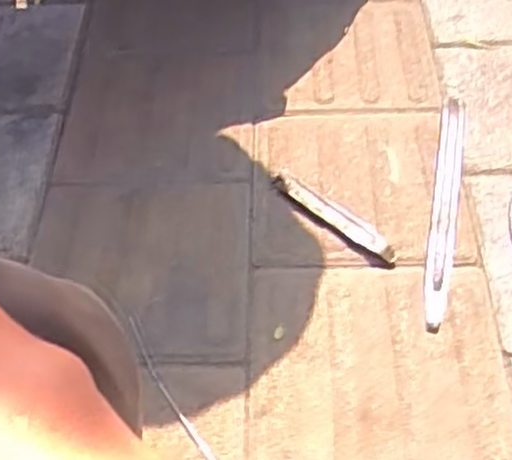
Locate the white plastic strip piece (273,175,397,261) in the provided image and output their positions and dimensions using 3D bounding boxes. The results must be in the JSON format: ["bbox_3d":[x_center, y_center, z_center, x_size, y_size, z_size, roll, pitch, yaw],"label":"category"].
[{"bbox_3d":[0.090,-0.019,0.842,0.169,0.014,0.027,33,58,25],"label":"white plastic strip piece"}]

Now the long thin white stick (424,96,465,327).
[{"bbox_3d":[0.216,-0.035,0.841,0.031,0.021,0.343,9,51,9],"label":"long thin white stick"}]

